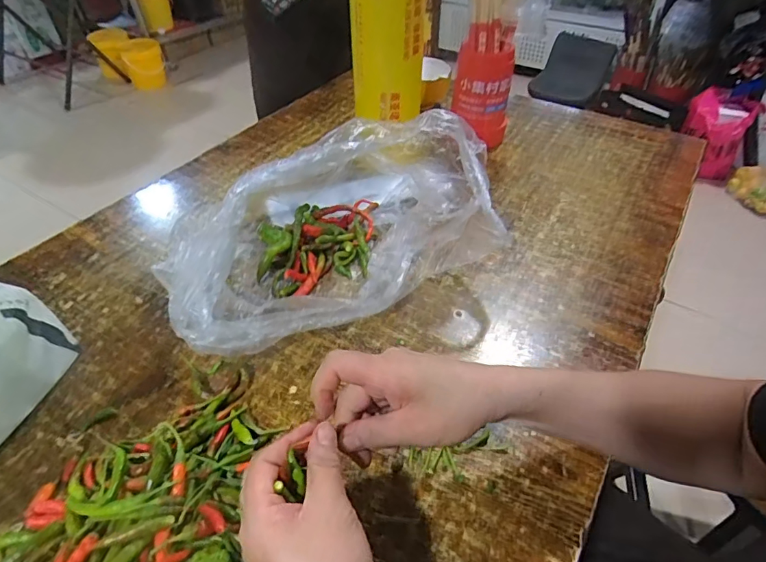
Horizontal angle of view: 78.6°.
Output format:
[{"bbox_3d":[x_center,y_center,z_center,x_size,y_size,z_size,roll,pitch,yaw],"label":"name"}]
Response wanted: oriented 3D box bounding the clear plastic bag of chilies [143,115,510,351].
[{"bbox_3d":[-0.070,-0.090,0.537,0.347,0.182,0.249,-14,46,-14],"label":"clear plastic bag of chilies"}]

